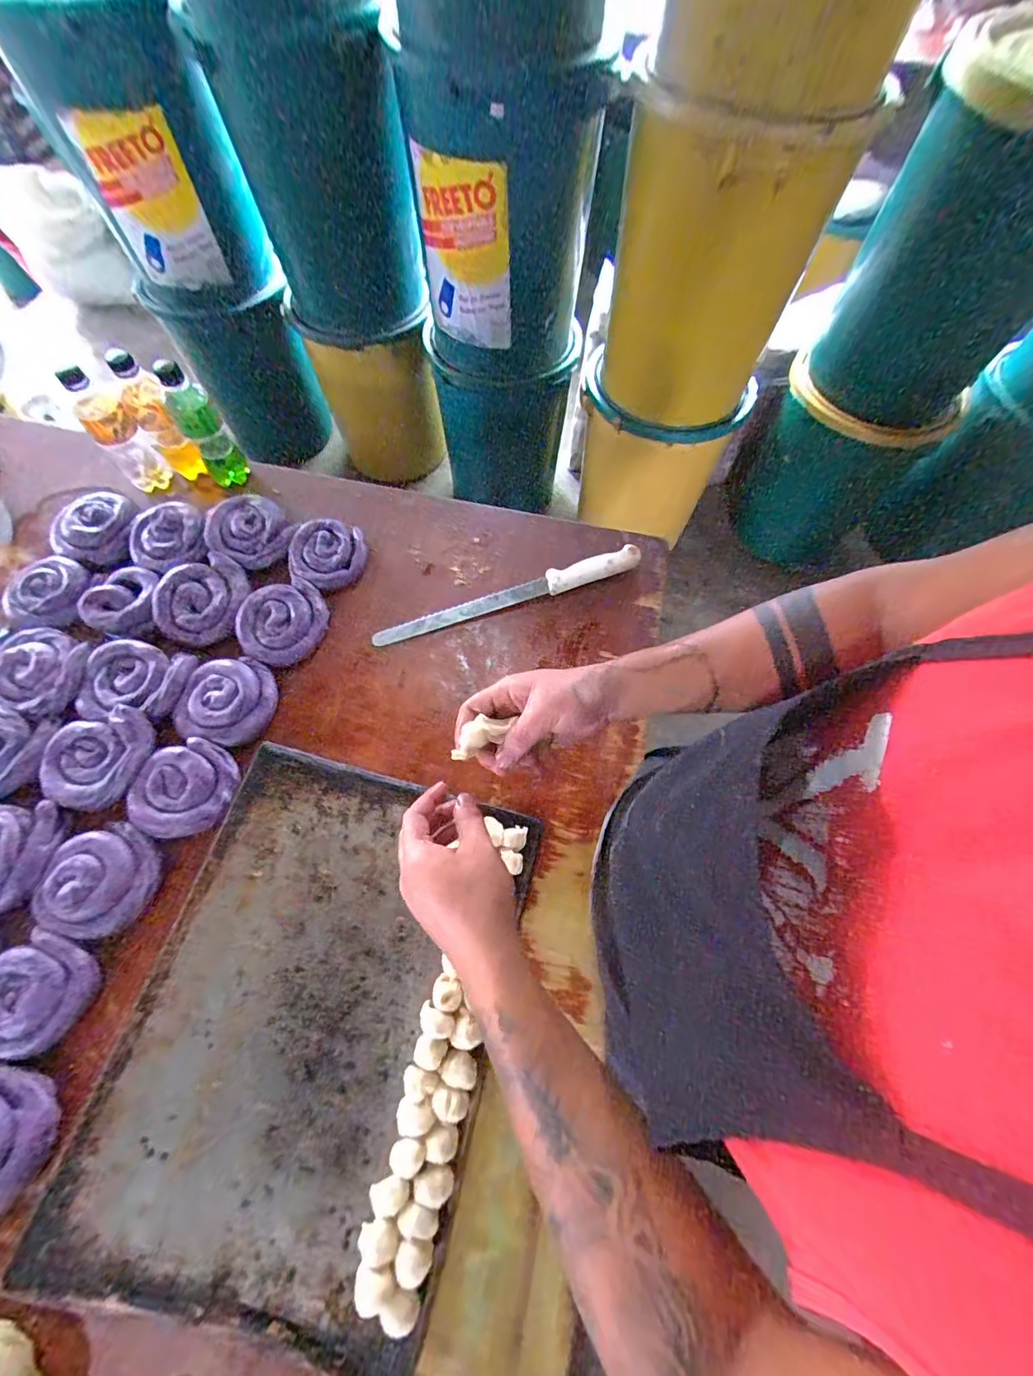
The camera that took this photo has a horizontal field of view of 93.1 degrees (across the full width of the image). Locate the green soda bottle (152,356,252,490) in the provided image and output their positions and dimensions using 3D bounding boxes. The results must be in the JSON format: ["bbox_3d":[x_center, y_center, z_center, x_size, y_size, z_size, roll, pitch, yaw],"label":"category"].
[{"bbox_3d":[-0.438,-0.364,0.687,0.057,0.156,0.048,-40,72,-17],"label":"green soda bottle"}]

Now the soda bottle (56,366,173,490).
[{"bbox_3d":[-0.561,-0.351,0.697,0.056,0.146,0.069,-41,73,-17],"label":"soda bottle"}]

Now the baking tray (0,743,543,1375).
[{"bbox_3d":[-0.185,0.305,0.471,0.327,0.035,0.442,14,66,5],"label":"baking tray"}]

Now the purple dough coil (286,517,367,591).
[{"bbox_3d":[-0.264,-0.188,0.690,0.102,0.030,0.103,0,66,-1],"label":"purple dough coil"}]

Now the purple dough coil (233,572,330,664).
[{"bbox_3d":[-0.305,-0.087,0.643,0.116,0.034,0.100,-38,72,-16],"label":"purple dough coil"}]

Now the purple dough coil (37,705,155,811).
[{"bbox_3d":[-0.474,0.080,0.552,0.118,0.022,0.101,-15,67,-7],"label":"purple dough coil"}]

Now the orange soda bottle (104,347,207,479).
[{"bbox_3d":[-0.499,-0.369,0.686,0.056,0.159,0.060,-40,72,-17],"label":"orange soda bottle"}]

